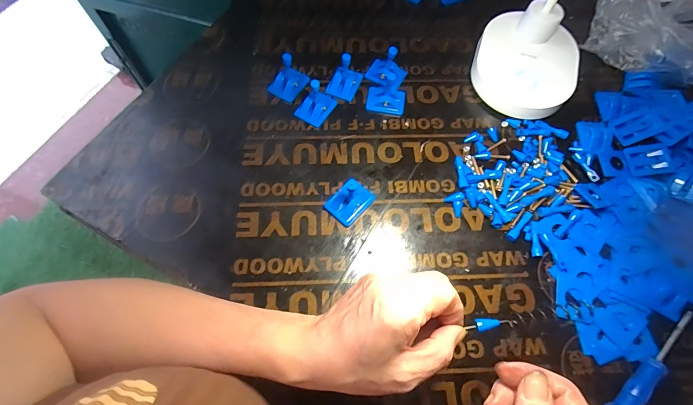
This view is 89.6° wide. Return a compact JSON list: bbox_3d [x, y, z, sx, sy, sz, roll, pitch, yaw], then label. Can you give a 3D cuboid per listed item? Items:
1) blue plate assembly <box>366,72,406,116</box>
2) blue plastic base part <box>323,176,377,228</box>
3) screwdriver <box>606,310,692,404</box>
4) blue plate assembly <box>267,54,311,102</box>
[{"bbox_3d":[0.048,-0.129,0.404,0.045,0.040,0.034,9,67,2],"label":"blue plate assembly"},{"bbox_3d":[0.005,-0.007,0.348,0.034,0.044,0.046,39,71,14],"label":"blue plastic base part"},{"bbox_3d":[0.264,0.143,0.303,0.140,0.018,0.015,-39,73,-17],"label":"screwdriver"},{"bbox_3d":[-0.069,-0.147,0.408,0.032,0.040,0.042,37,70,13],"label":"blue plate assembly"}]

